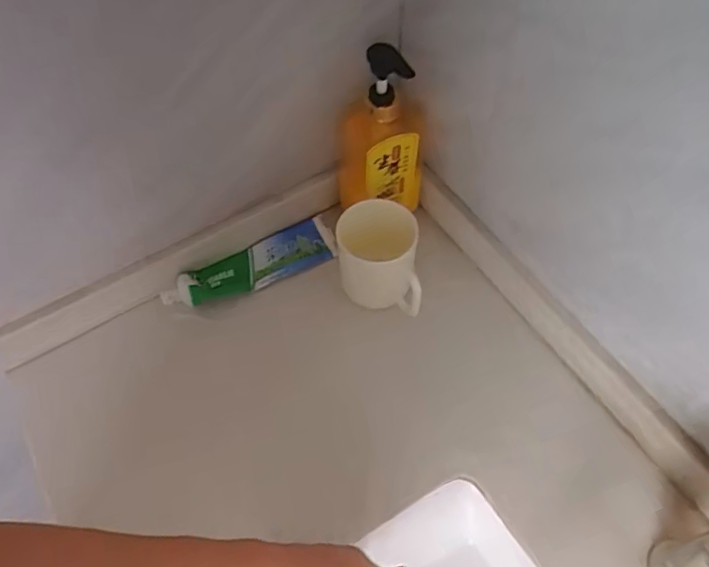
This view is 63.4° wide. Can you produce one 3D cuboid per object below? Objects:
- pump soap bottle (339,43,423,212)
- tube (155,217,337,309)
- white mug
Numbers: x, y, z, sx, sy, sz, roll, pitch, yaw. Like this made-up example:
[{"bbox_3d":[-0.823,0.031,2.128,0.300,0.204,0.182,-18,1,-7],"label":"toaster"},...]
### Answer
[{"bbox_3d":[0.029,-0.148,0.597,0.089,0.200,0.050,-12,58,-7],"label":"pump soap bottle"},{"bbox_3d":[-0.111,-0.019,0.632,0.193,0.024,0.057,-26,61,-15],"label":"tube"},{"bbox_3d":[0.024,-0.016,0.577,0.070,0.108,0.092,-7,58,-4],"label":"white mug"}]

